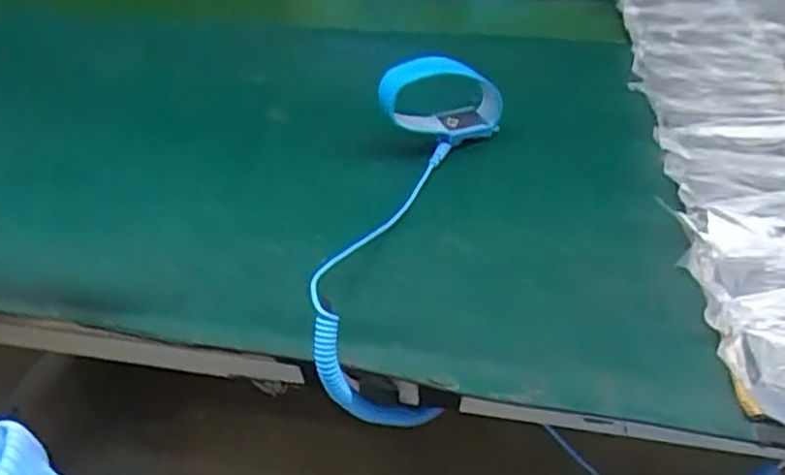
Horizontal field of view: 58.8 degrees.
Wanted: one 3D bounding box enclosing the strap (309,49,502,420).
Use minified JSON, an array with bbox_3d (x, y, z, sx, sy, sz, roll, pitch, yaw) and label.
[{"bbox_3d":[0.014,-0.001,0.370,0.066,0.130,0.235,5,37,10],"label":"strap"}]

